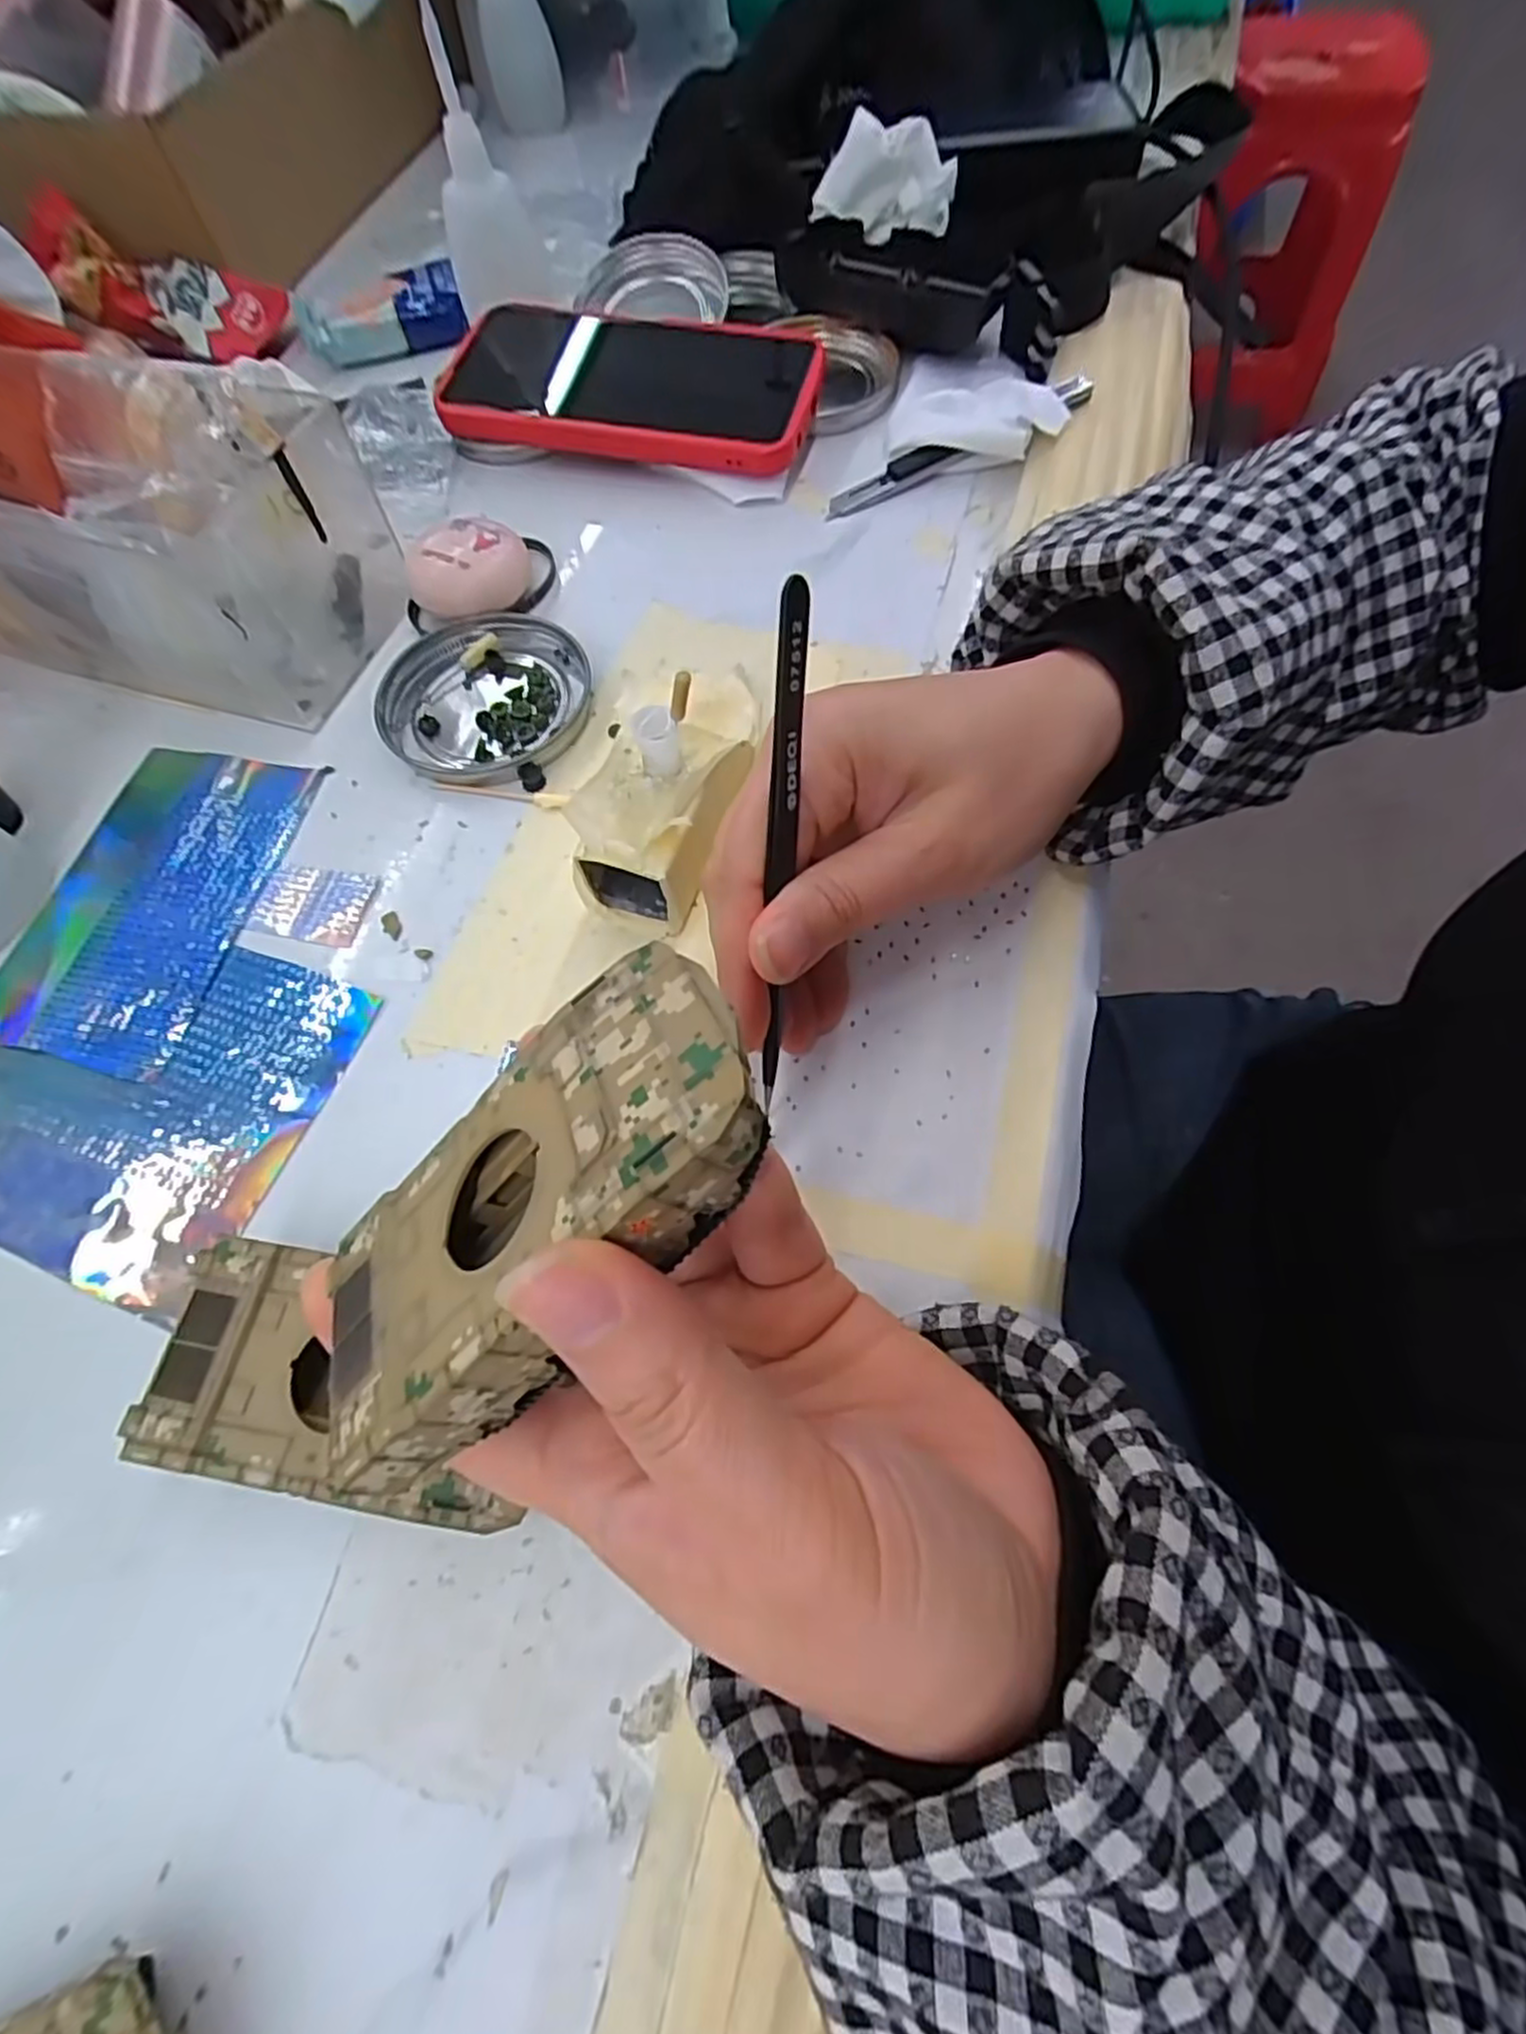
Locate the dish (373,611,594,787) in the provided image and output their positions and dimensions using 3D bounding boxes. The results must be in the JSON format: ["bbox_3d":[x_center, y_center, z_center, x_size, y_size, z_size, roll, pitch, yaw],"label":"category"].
[{"bbox_3d":[-0.106,-0.121,0.289,0.077,0.009,0.077,-1,66,2],"label":"dish"}]

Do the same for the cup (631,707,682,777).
[{"bbox_3d":[-0.031,-0.081,0.224,0.012,0.018,0.011,-2,66,3],"label":"cup"}]

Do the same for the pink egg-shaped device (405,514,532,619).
[{"bbox_3d":[-0.117,-0.178,0.303,0.047,0.024,0.034,-28,68,-9],"label":"pink egg-shaped device"}]

